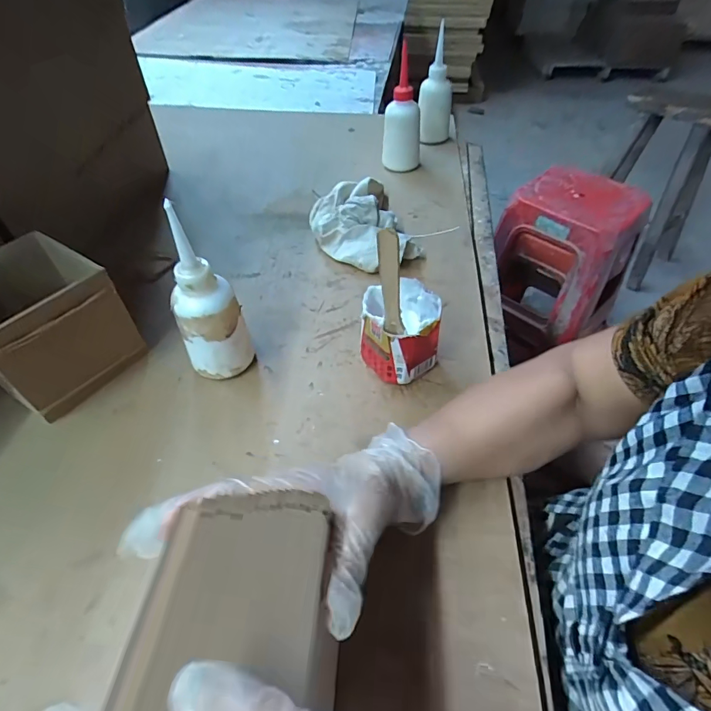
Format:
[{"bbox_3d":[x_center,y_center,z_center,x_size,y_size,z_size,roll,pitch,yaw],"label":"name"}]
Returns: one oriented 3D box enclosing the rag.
[{"bbox_3d":[0.006,-0.183,0.566,0.126,0.057,0.181,-11,49,-11],"label":"rag"}]

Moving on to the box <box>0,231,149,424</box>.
[{"bbox_3d":[-0.292,-0.031,0.398,0.118,0.104,0.113,28,53,22],"label":"box"}]

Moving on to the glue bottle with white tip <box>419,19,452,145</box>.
[{"bbox_3d":[0.143,-0.458,0.731,0.059,0.163,0.047,9,48,7],"label":"glue bottle with white tip"}]

